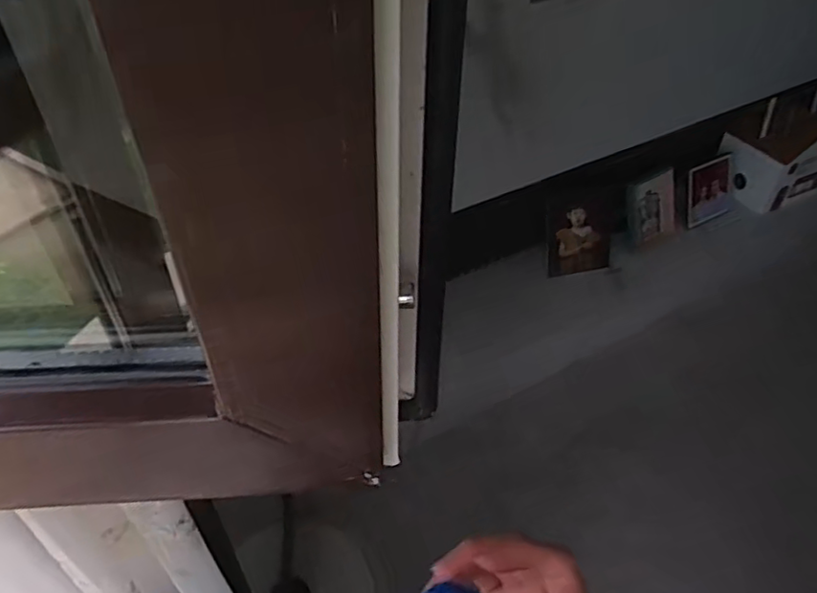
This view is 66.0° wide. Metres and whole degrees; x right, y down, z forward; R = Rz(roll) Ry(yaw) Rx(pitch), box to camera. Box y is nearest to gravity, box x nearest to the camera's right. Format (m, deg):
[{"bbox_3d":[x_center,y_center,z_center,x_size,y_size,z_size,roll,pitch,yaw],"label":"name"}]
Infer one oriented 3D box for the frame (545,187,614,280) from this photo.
[{"bbox_3d":[0.490,-0.174,1.774,0.213,0.266,0.031,-17,35,-15],"label":"frame"}]

